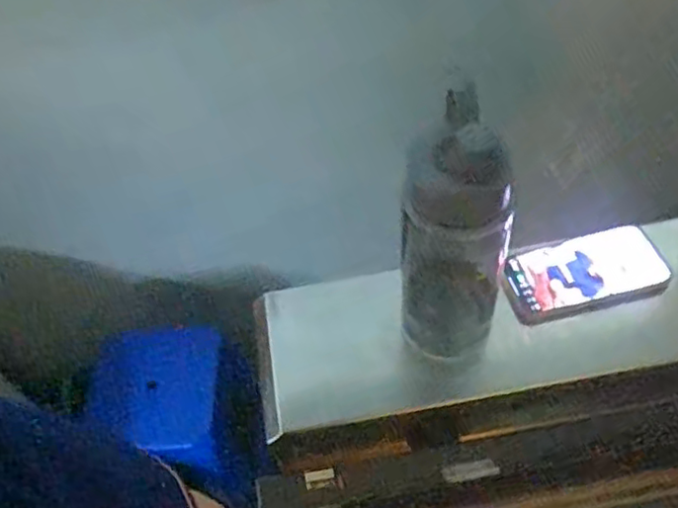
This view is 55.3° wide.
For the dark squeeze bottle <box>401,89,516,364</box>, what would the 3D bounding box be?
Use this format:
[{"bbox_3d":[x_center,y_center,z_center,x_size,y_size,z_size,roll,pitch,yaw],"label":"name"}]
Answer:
[{"bbox_3d":[0.101,-0.006,0.566,0.085,0.260,0.080,5,53,10],"label":"dark squeeze bottle"}]

